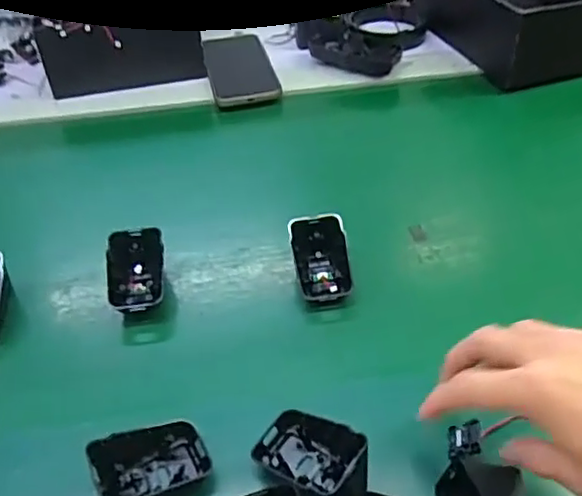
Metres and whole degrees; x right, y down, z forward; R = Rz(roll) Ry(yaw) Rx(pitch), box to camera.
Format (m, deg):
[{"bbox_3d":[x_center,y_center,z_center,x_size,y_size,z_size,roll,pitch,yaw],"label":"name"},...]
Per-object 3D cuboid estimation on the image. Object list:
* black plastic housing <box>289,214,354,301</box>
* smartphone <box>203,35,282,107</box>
[{"bbox_3d":[0.024,0.008,0.503,0.046,0.037,0.058,-7,44,-4],"label":"black plastic housing"},{"bbox_3d":[-0.061,-0.214,0.740,0.074,0.012,0.146,-11,45,-8],"label":"smartphone"}]

